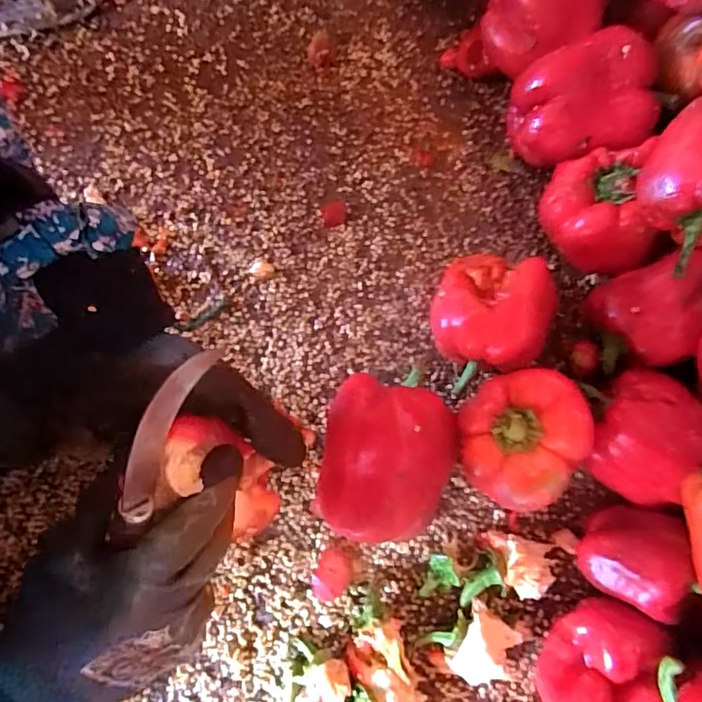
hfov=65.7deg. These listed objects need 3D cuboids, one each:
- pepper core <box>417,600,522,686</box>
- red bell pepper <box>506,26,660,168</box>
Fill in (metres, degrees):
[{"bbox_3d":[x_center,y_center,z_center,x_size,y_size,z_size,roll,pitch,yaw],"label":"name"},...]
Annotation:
[{"bbox_3d":[0.091,0.225,0.414,0.063,0.033,0.050,-39,81,-6],"label":"pepper core"},{"bbox_3d":[0.190,-0.200,0.460,0.100,0.094,0.089,-5,79,1],"label":"red bell pepper"}]

